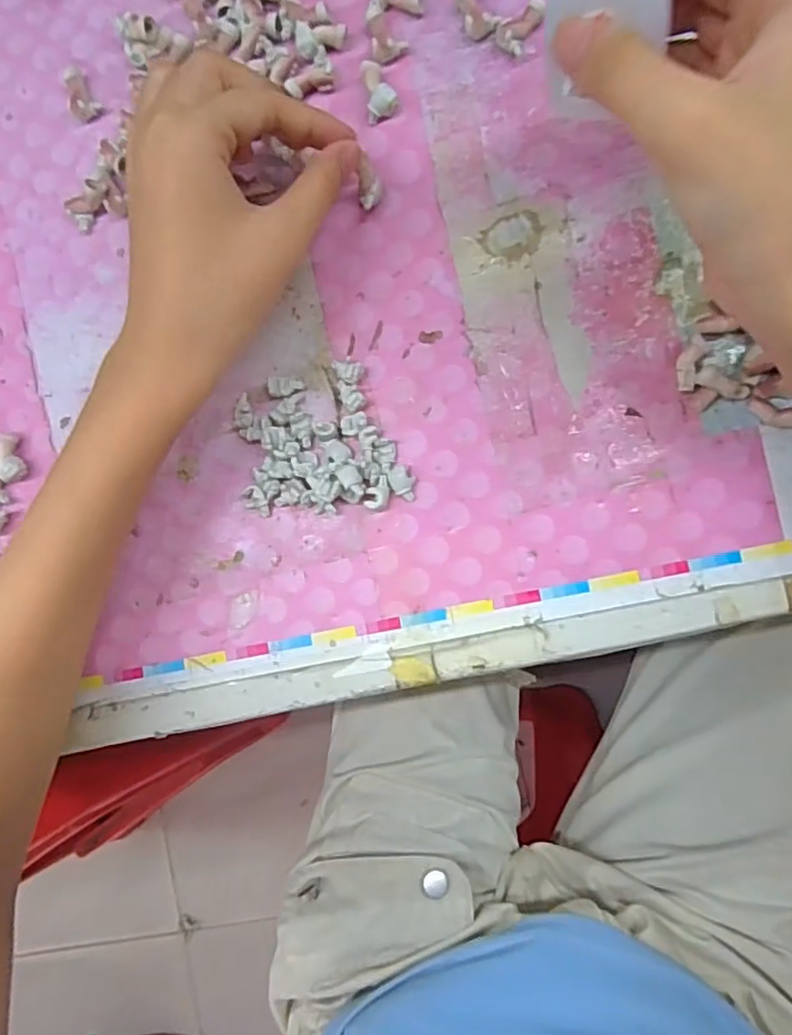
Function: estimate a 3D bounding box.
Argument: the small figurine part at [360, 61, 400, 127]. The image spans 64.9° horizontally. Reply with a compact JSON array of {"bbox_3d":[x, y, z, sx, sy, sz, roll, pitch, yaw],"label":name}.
[{"bbox_3d":[-0.007,-0.185,0.270,0.013,0.012,0.022,-12,86,8],"label":"small figurine part"}]

